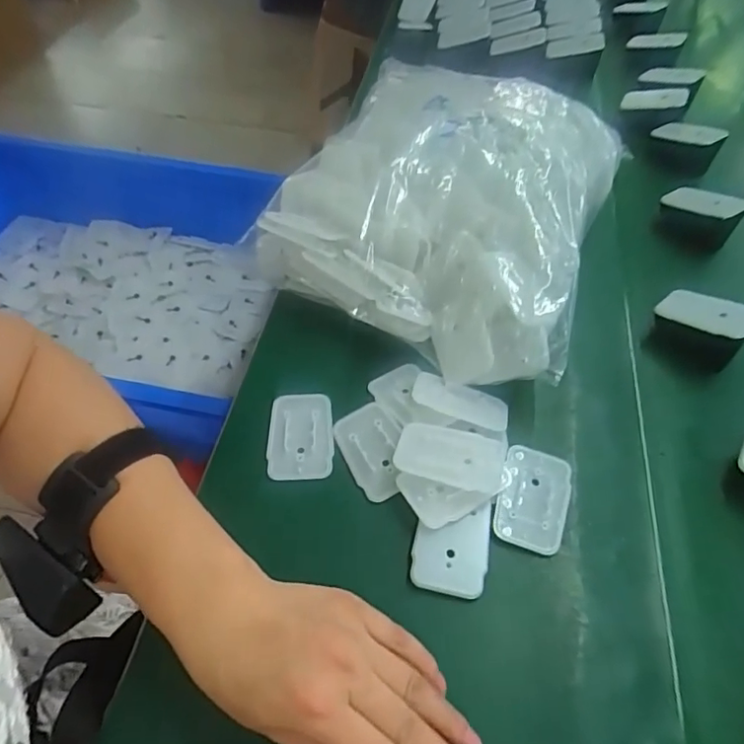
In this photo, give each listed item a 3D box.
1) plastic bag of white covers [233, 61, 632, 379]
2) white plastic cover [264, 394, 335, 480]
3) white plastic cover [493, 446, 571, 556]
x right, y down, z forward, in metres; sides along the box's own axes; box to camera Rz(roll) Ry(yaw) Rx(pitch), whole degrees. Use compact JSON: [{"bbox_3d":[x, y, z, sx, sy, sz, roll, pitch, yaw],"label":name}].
[{"bbox_3d":[0.062,-0.145,0.478,0.251,0.113,0.282,19,55,13],"label":"plastic bag of white covers"},{"bbox_3d":[-0.050,0.043,0.393,0.044,0.008,0.067,-1,53,-2],"label":"white plastic cover"},{"bbox_3d":[0.103,0.080,0.359,0.043,0.010,0.066,16,54,11],"label":"white plastic cover"}]

